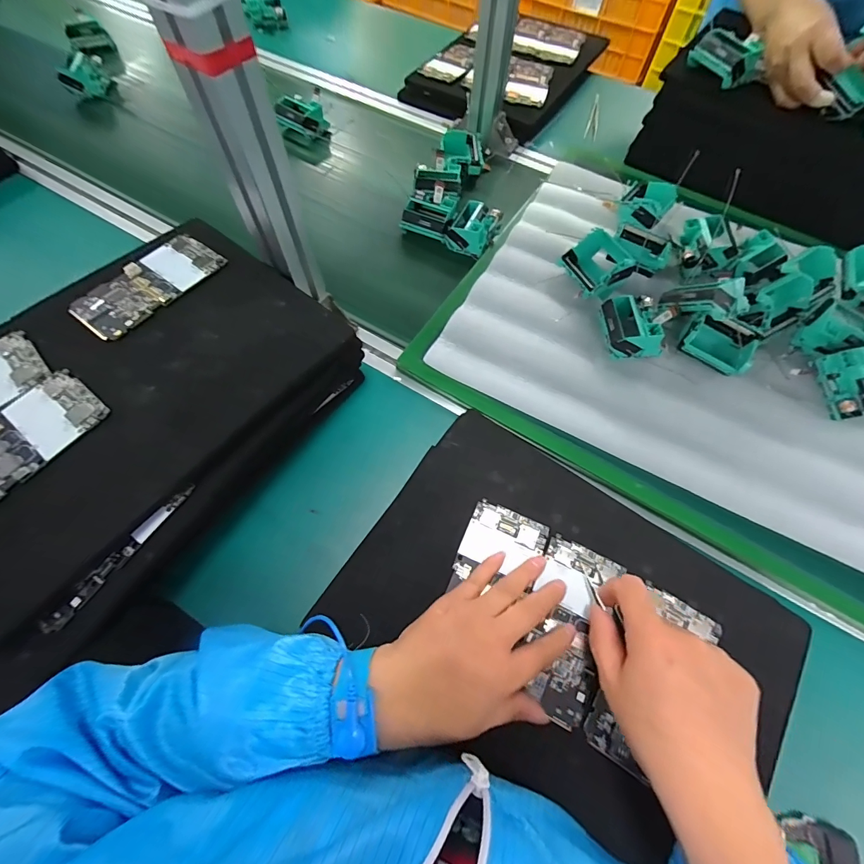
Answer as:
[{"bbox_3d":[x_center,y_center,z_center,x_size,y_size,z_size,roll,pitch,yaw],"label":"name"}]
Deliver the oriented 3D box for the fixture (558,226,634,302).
[{"bbox_3d":[0.197,-0.198,0.458,0.066,0.045,0.072,-17,66,-10],"label":"fixture"}]

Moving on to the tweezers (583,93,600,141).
[{"bbox_3d":[0.281,-0.549,0.675,0.019,0.009,0.132,15,64,5],"label":"tweezers"}]

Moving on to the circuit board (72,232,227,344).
[{"bbox_3d":[-0.265,-0.140,0.363,0.061,0.008,0.129,32,69,12],"label":"circuit board"}]

